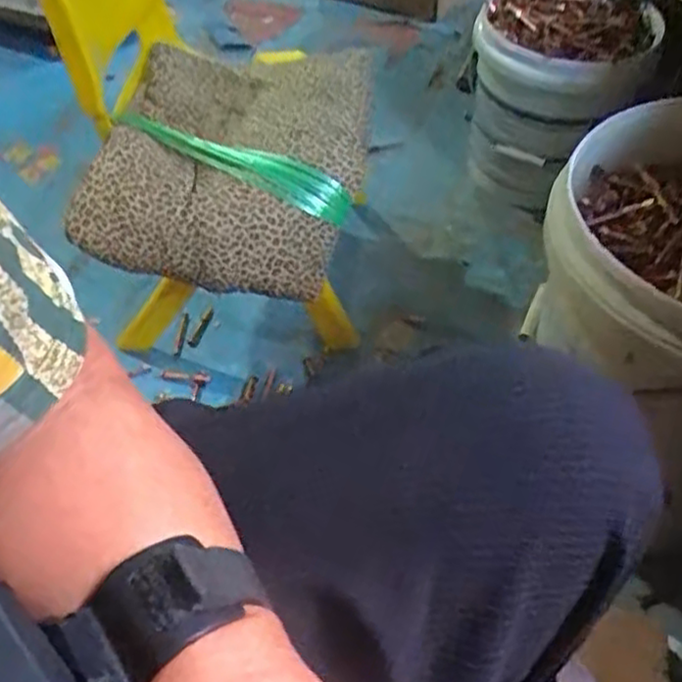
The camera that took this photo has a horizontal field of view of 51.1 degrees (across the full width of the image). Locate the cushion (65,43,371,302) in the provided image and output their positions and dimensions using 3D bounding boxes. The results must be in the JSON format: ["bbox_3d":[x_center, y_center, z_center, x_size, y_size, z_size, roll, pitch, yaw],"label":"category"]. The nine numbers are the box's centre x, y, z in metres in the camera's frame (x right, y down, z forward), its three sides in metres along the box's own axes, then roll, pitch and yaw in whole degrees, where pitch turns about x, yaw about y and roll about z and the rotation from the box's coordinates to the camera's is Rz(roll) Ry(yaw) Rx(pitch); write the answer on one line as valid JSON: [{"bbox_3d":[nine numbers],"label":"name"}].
[{"bbox_3d":[-0.111,-0.207,0.795,0.276,0.109,0.313,5,50,6],"label":"cushion"}]

